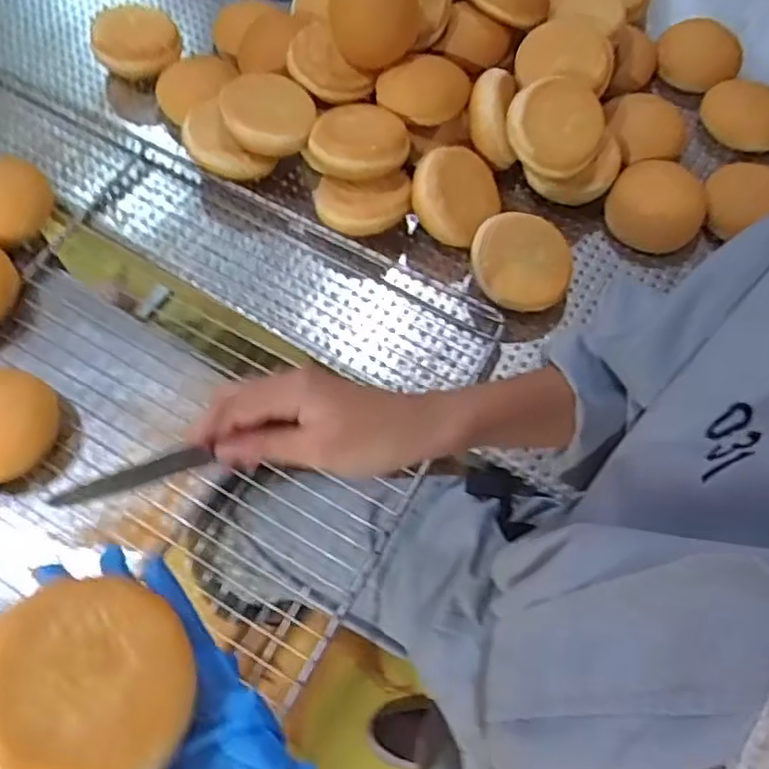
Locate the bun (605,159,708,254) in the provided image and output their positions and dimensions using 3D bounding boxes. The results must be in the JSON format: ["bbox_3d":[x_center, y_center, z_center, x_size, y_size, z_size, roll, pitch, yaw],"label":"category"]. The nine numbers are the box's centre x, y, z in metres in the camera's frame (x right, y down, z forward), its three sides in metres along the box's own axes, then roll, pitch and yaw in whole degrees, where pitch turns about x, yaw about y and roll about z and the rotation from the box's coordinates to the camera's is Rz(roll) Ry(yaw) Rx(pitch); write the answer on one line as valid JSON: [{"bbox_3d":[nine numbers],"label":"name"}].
[{"bbox_3d":[0.284,-0.188,0.737,0.098,0.057,0.087,27,67,10],"label":"bun"}]

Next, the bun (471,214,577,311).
[{"bbox_3d":[0.133,-0.122,0.698,0.097,0.031,0.090,2,81,-11],"label":"bun"}]

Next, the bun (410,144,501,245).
[{"bbox_3d":[0.071,-0.196,0.713,0.090,0.028,0.087,0,89,-26],"label":"bun"}]

